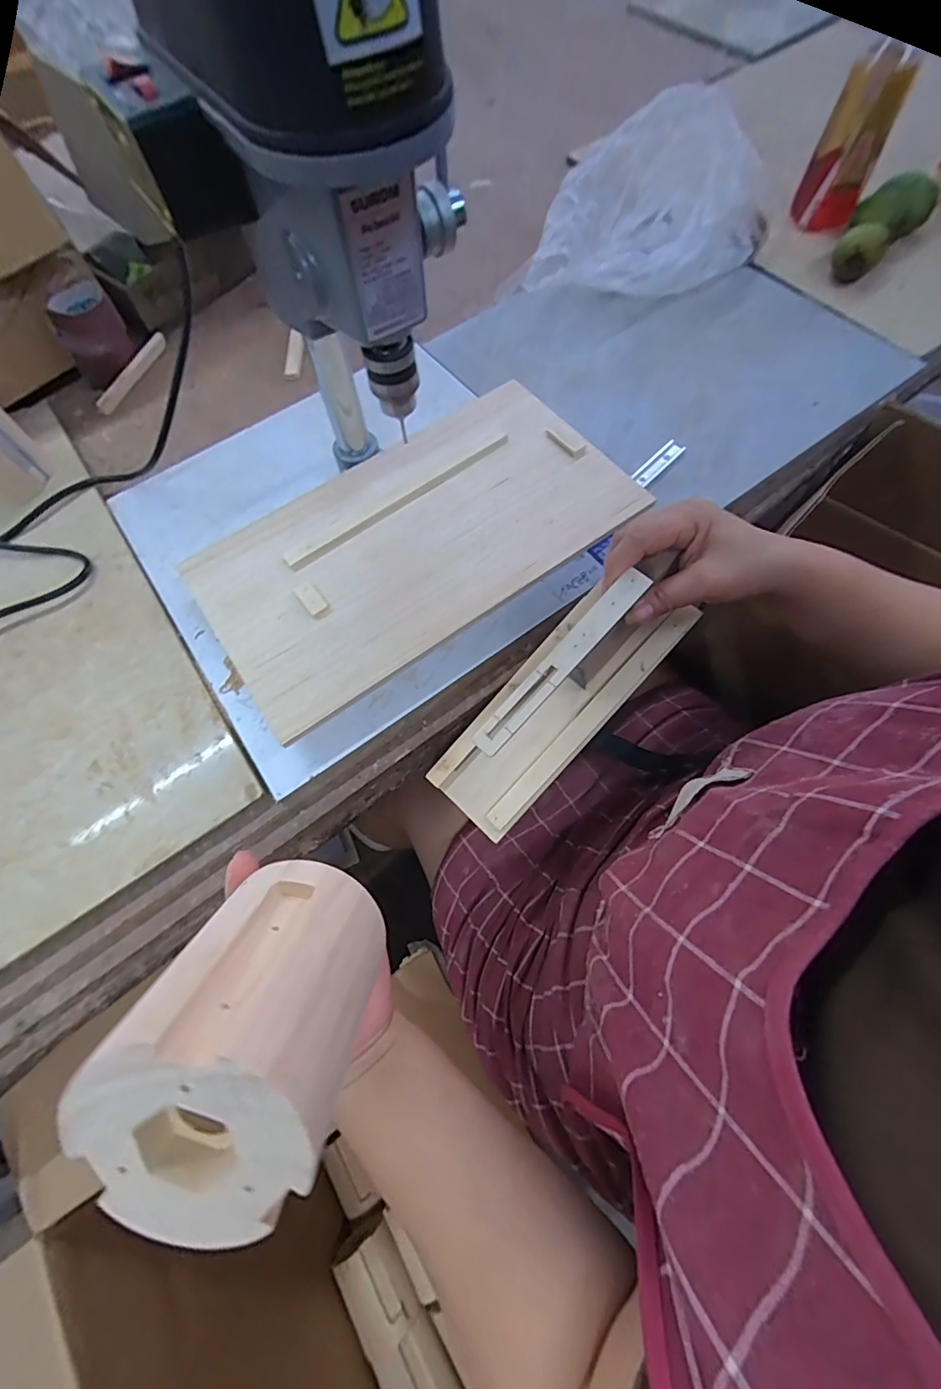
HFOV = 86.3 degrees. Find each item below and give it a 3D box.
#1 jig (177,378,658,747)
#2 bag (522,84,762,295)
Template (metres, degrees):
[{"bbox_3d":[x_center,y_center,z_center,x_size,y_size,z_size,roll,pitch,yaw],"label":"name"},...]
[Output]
[{"bbox_3d":[-0.050,-0.147,0.459,0.384,0.019,0.210,-34,73,-10],"label":"jig"},{"bbox_3d":[0.202,-0.553,0.587,0.286,0.109,0.153,-29,70,-9],"label":"bag"}]

